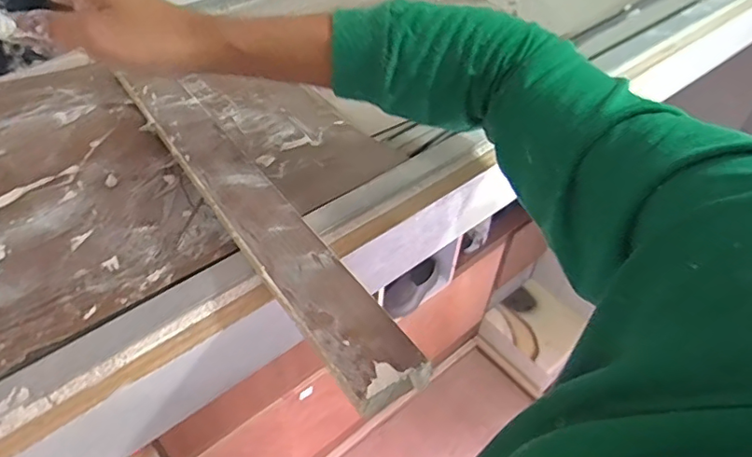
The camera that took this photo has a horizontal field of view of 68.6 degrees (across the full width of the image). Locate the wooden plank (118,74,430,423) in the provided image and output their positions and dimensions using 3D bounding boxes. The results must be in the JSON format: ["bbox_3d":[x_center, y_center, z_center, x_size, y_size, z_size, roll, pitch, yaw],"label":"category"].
[{"bbox_3d":[-0.115,-0.032,0.459,0.053,0.010,0.461,-27,48,-22],"label":"wooden plank"}]

